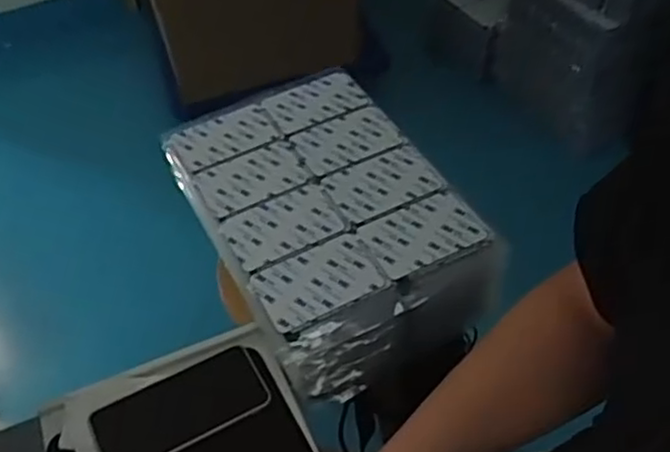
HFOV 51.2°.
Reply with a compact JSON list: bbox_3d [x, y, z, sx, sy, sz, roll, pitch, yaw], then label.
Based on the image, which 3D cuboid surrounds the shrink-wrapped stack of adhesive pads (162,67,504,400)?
[{"bbox_3d":[-0.014,-0.007,0.808,0.236,0.113,0.348,-24,52,-16],"label":"shrink-wrapped stack of adhesive pads"}]

